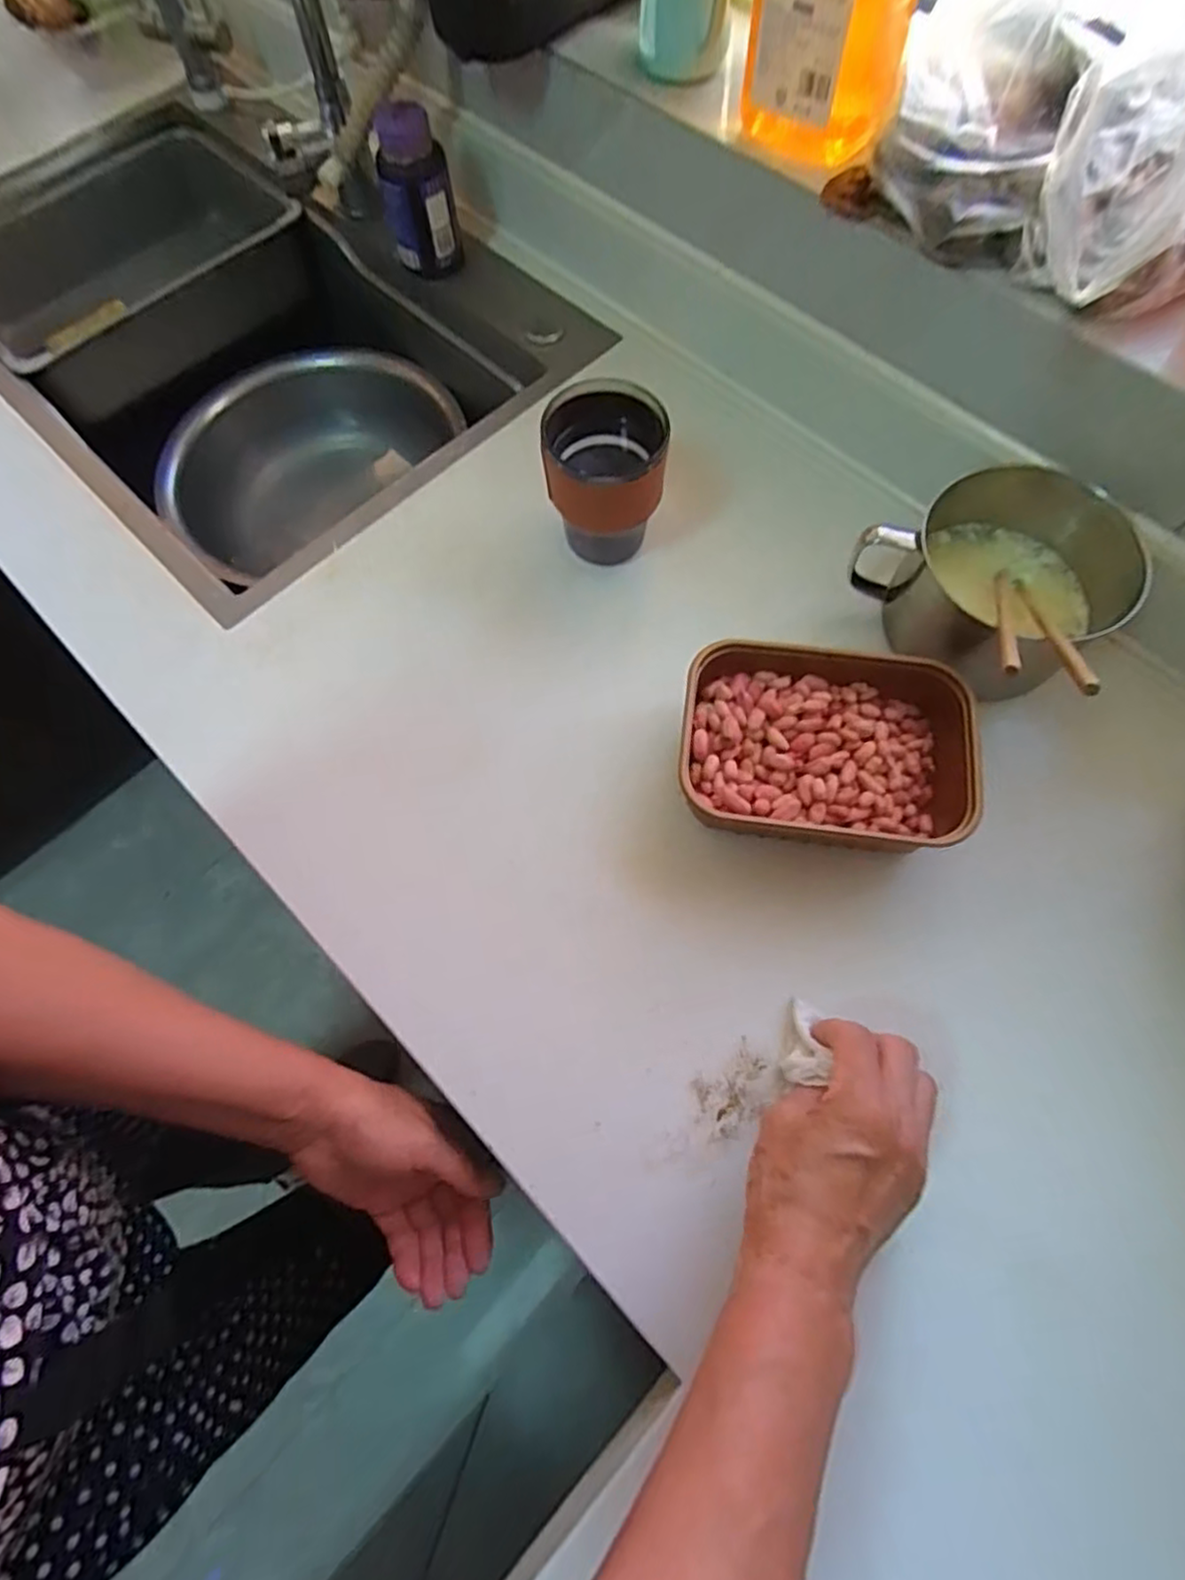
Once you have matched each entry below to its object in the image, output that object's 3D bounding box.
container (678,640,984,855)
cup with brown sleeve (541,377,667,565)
[{"bbox_3d":[0.154,-0.024,0.460,0.190,0.062,0.132,6,69,5],"label":"container"},{"bbox_3d":[0.012,-0.230,0.521,0.088,0.111,0.079,5,69,5],"label":"cup with brown sleeve"}]

